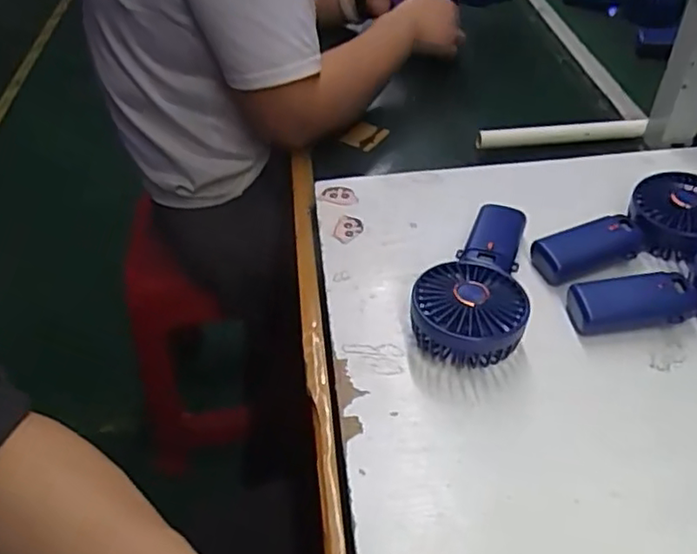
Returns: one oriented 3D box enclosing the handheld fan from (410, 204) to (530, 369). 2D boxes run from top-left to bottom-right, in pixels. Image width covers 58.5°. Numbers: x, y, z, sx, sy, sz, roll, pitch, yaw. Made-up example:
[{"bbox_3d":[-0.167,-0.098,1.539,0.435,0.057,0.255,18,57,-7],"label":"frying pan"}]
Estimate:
[{"bbox_3d":[0.102,-0.002,0.512,0.081,0.048,0.176,9,45,9],"label":"handheld fan"}]

